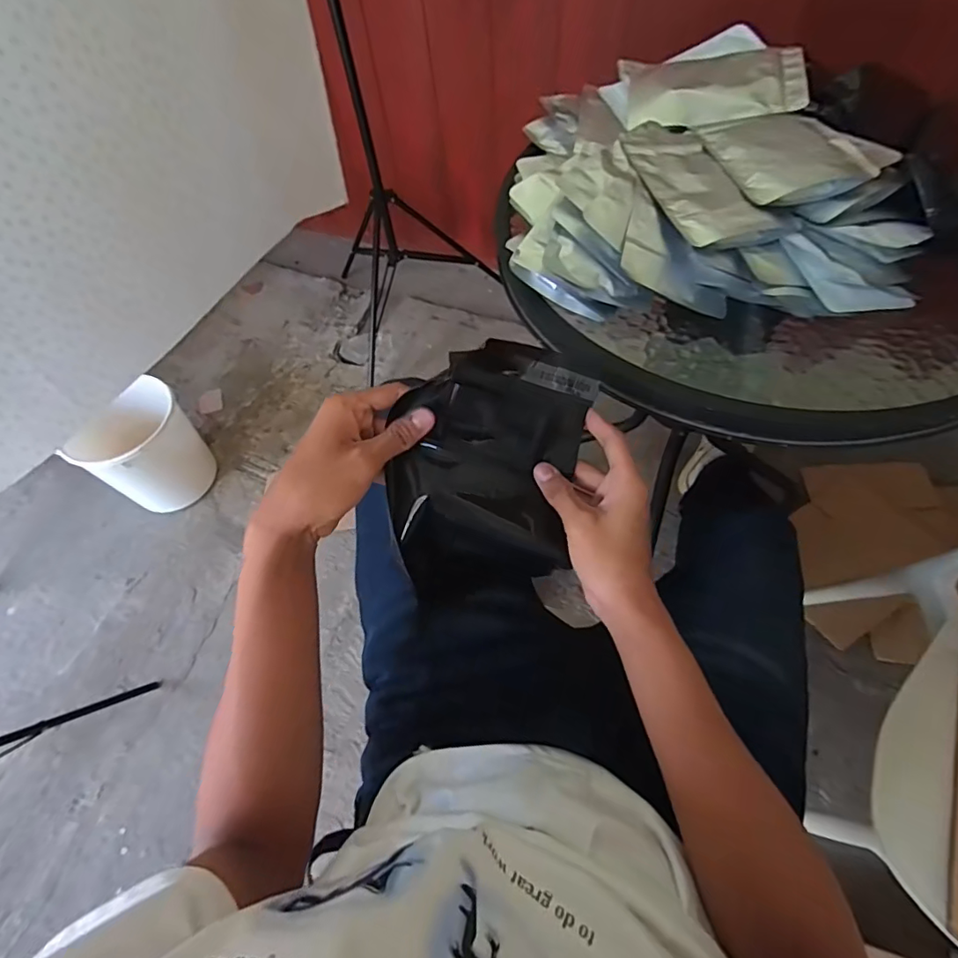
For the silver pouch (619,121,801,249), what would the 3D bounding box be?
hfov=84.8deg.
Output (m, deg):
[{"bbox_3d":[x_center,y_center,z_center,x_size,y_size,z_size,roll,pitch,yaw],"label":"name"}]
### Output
[{"bbox_3d":[0.220,-0.314,0.545,0.101,0.016,0.216,-18,60,-6],"label":"silver pouch"}]

